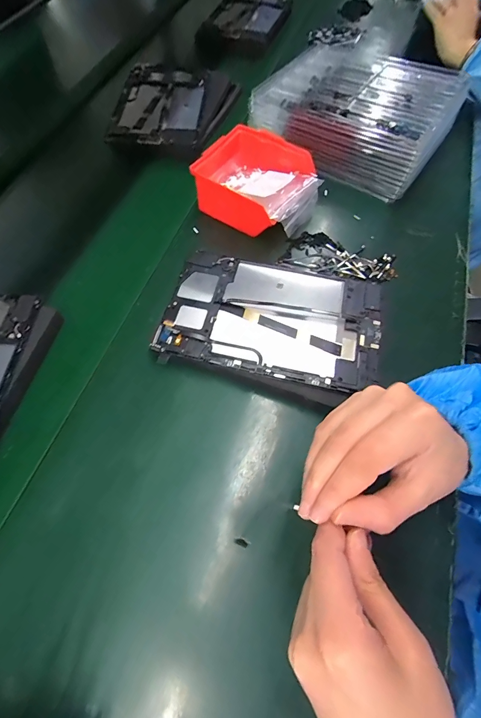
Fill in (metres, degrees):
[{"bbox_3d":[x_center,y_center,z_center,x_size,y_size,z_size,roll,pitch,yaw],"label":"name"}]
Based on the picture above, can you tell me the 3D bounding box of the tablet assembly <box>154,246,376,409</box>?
[{"bbox_3d":[0.035,-0.045,0.385,0.234,0.017,0.163,14,65,7],"label":"tablet assembly"}]

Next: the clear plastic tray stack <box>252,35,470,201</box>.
[{"bbox_3d":[0.185,-0.400,0.541,0.281,0.077,0.226,31,68,14],"label":"clear plastic tray stack"}]

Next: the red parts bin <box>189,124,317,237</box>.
[{"bbox_3d":[0.019,-0.247,0.470,0.143,0.059,0.126,31,68,14],"label":"red parts bin"}]

